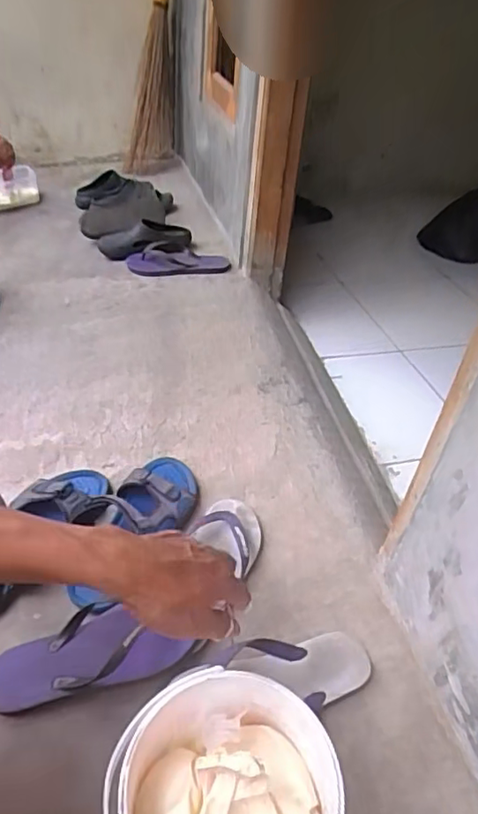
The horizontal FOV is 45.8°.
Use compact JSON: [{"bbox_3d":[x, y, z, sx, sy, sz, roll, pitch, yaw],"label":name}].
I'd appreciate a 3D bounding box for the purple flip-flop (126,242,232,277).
[{"bbox_3d":[-0.164,-0.396,1.529,0.276,0.049,0.089,-1,41,-2],"label":"purple flip-flop"}]

